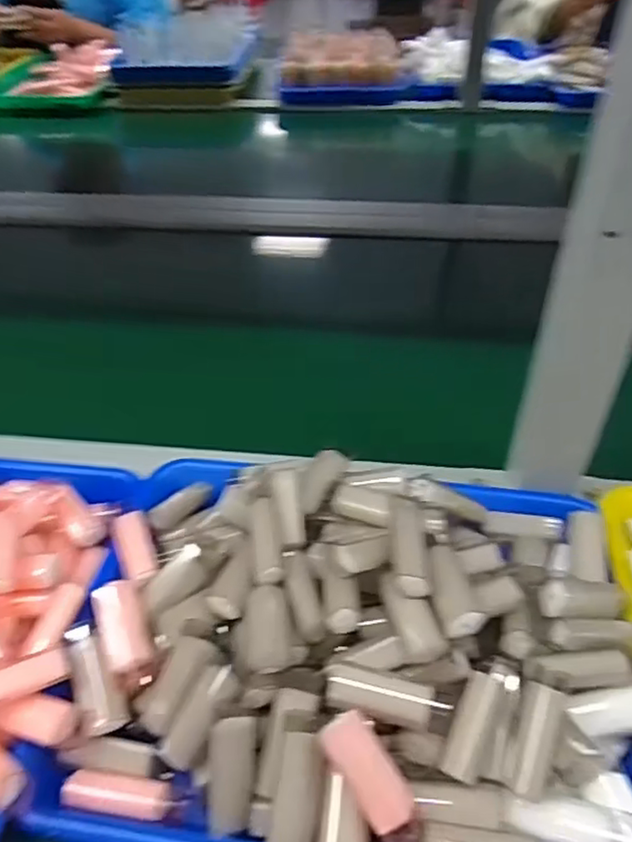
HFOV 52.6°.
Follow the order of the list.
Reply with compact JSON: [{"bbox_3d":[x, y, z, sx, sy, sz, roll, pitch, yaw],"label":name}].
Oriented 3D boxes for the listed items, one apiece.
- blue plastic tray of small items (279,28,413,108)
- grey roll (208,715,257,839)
[{"bbox_3d":[0.050,-0.679,1.230,0.252,0.088,0.179,3,43,5],"label":"blue plastic tray of small items"},{"bbox_3d":[-0.041,0.174,0.317,0.021,0.014,0.052,3,80,5],"label":"grey roll"}]

